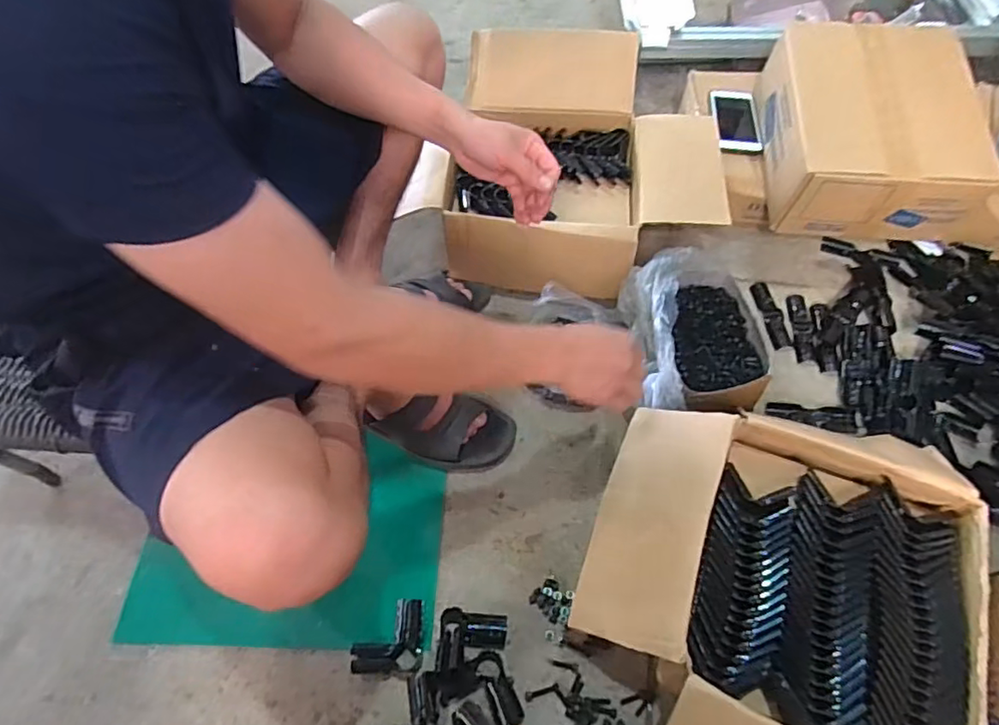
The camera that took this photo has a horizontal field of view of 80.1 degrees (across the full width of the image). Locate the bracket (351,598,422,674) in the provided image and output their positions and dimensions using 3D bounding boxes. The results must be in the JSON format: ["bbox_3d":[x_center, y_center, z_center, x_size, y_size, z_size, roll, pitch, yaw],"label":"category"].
[{"bbox_3d":[-0.136,0.336,0.732,0.083,0.021,0.079,-1,58,1],"label":"bracket"}]

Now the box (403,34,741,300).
[{"bbox_3d":[0.126,-0.343,1.032,0.483,0.205,0.441,5,58,5],"label":"box"}]

